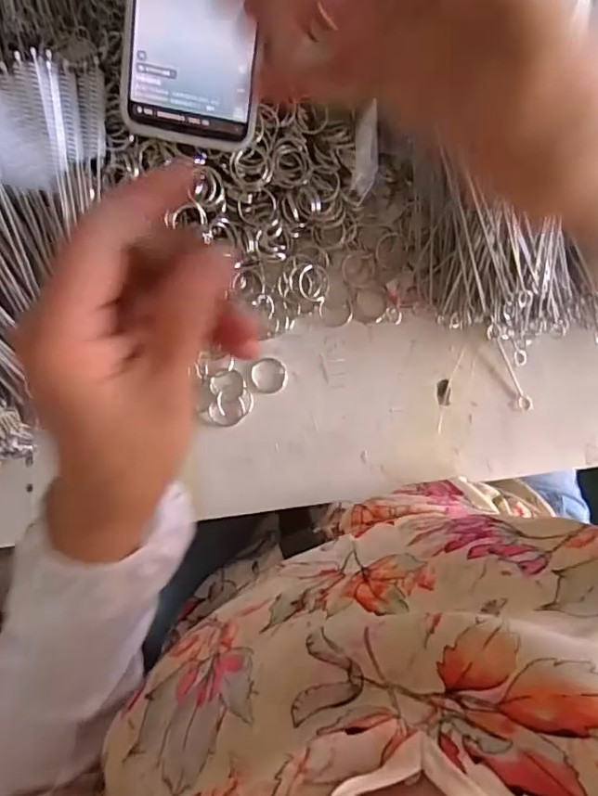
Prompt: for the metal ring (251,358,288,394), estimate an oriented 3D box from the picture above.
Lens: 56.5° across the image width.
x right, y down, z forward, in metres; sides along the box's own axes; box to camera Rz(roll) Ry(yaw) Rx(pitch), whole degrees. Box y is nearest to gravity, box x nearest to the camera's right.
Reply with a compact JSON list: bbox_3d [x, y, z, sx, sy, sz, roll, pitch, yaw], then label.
[{"bbox_3d":[-0.021,-0.015,0.391,0.026,0.004,0.025,0,88,-2],"label":"metal ring"}]

